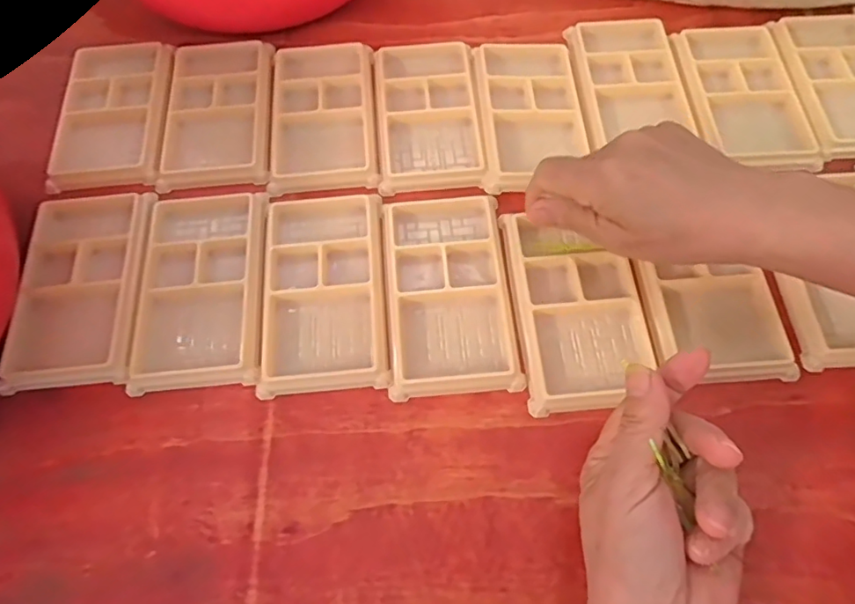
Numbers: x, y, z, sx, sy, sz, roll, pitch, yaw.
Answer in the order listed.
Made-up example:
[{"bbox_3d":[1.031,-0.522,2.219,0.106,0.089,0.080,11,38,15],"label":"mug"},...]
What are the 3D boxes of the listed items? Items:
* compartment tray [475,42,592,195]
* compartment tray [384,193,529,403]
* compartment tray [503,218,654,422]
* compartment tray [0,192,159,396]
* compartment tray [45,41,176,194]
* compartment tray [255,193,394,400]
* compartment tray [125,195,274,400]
[{"bbox_3d":[0.077,-0.141,0.406,0.075,0.014,0.137,-1,66,1],"label":"compartment tray"},{"bbox_3d":[0.014,-0.010,0.354,0.077,0.017,0.138,-4,66,0],"label":"compartment tray"},{"bbox_3d":[0.093,0.002,0.345,0.076,0.017,0.129,-6,66,-1],"label":"compartment tray"},{"bbox_3d":[-0.223,-0.012,0.357,0.079,0.011,0.136,-6,66,-1],"label":"compartment tray"},{"bbox_3d":[-0.235,-0.144,0.413,0.080,0.010,0.131,-5,66,0],"label":"compartment tray"},{"bbox_3d":[-0.066,-0.010,0.353,0.080,0.009,0.136,-5,66,-1],"label":"compartment tray"},{"bbox_3d":[-0.145,-0.013,0.354,0.084,0.009,0.136,-7,66,-1],"label":"compartment tray"}]

